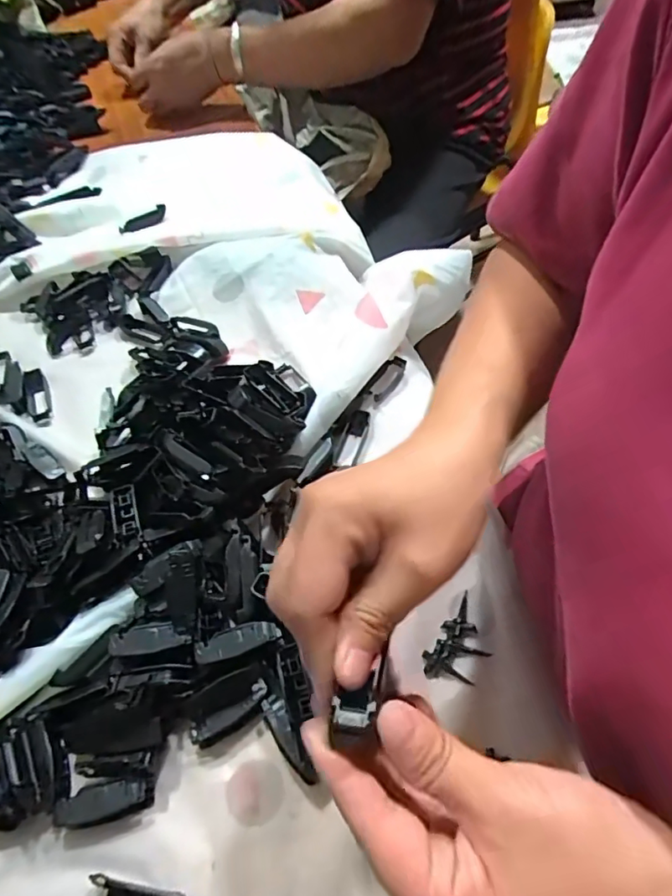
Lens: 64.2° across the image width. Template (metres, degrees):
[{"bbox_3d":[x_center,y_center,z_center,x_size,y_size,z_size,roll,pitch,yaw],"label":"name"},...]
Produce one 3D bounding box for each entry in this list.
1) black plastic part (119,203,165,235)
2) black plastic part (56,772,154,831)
[{"bbox_3d":[-0.211,-0.249,0.586,0.056,0.014,0.012,-23,55,4],"label":"black plastic part"},{"bbox_3d":[-0.125,0.193,0.291,0.049,0.013,0.018,-13,55,-2],"label":"black plastic part"}]

